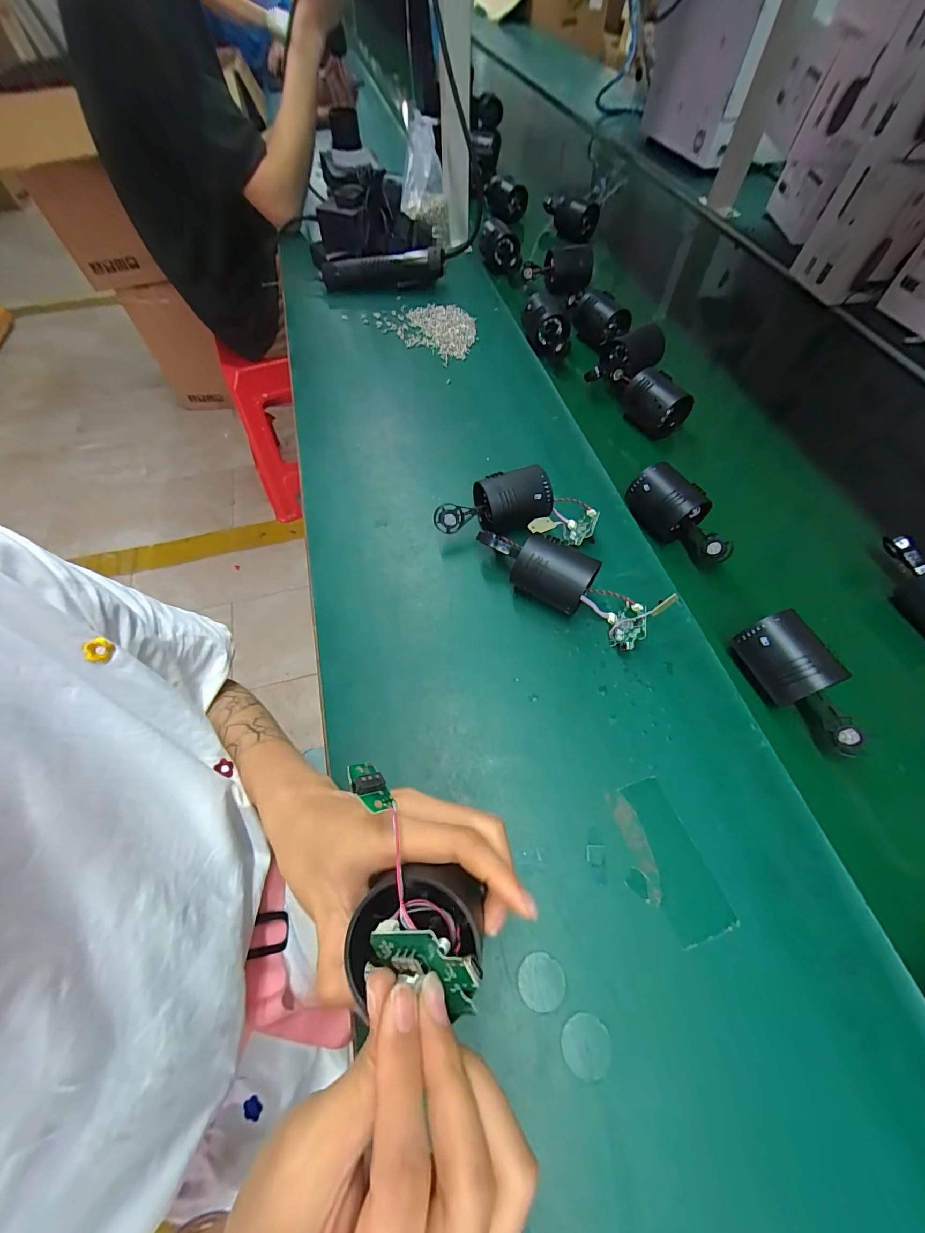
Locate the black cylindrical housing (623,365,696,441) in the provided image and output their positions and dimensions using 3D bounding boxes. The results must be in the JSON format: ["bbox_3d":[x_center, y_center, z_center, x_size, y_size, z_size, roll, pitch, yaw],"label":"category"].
[{"bbox_3d":[0.237,-0.262,0.524,0.049,0.059,0.070,-29,66,-14],"label":"black cylindrical housing"}]

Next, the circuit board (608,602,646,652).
[{"bbox_3d":[0.146,0.010,0.372,0.007,0.034,0.042,31,56,-31],"label":"circuit board"}]

